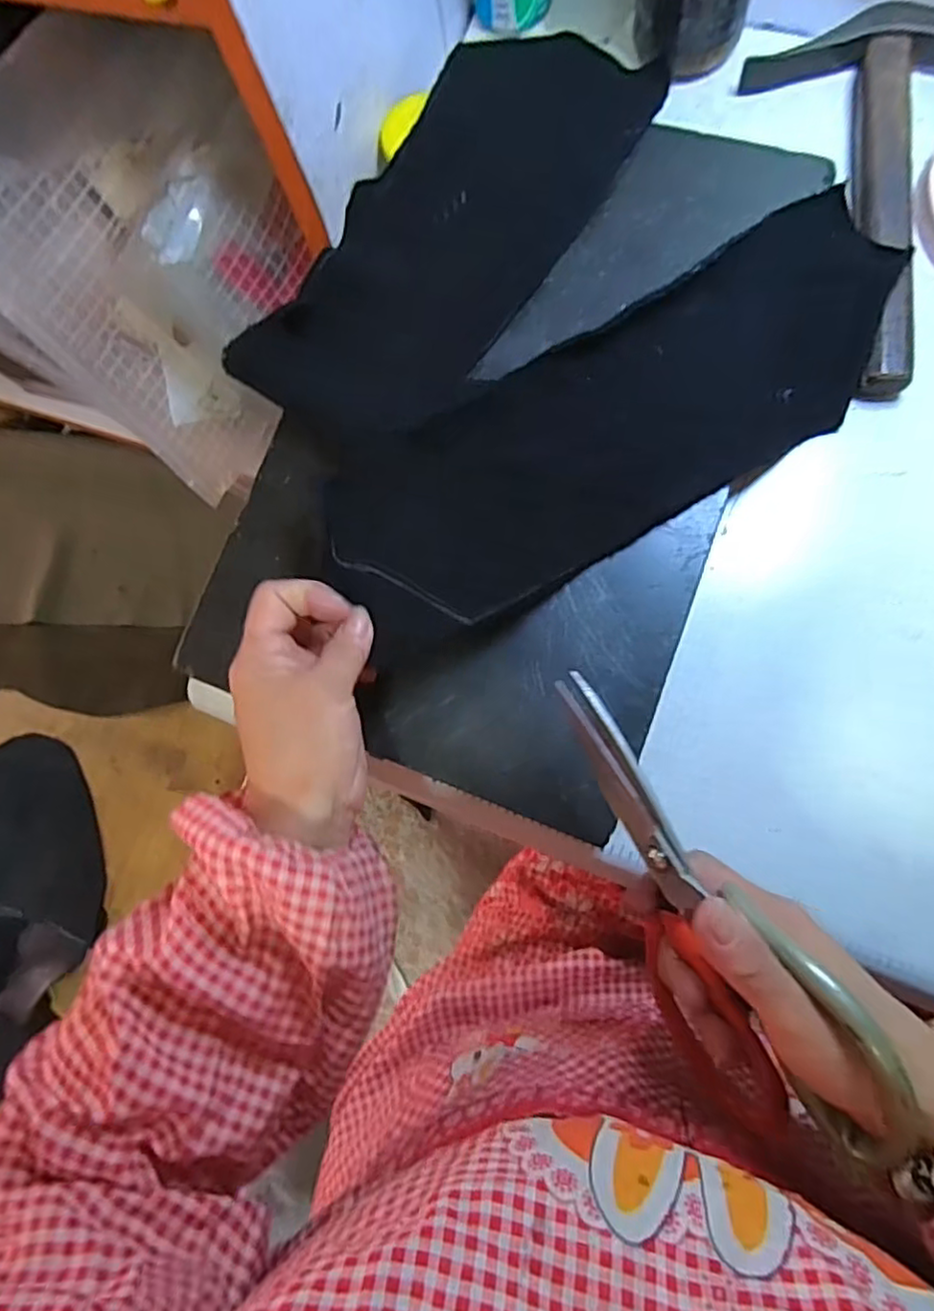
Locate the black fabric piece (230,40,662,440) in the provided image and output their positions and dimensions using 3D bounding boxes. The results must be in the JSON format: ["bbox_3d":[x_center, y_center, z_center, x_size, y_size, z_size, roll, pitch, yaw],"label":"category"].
[{"bbox_3d":[-0.005,-0.249,0.378,0.122,0.015,0.283,36,86,13],"label":"black fabric piece"}]

